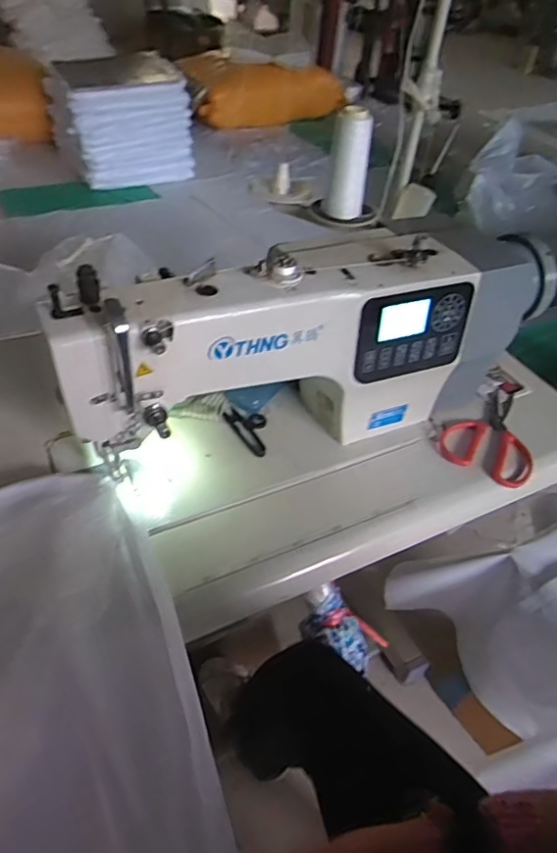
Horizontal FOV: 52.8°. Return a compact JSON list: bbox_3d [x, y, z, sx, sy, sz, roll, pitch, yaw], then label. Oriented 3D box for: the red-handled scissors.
[{"bbox_3d":[0.294,0.005,0.767,0.117,0.012,0.175,24,46,16],"label":"red-handled scissors"}]

